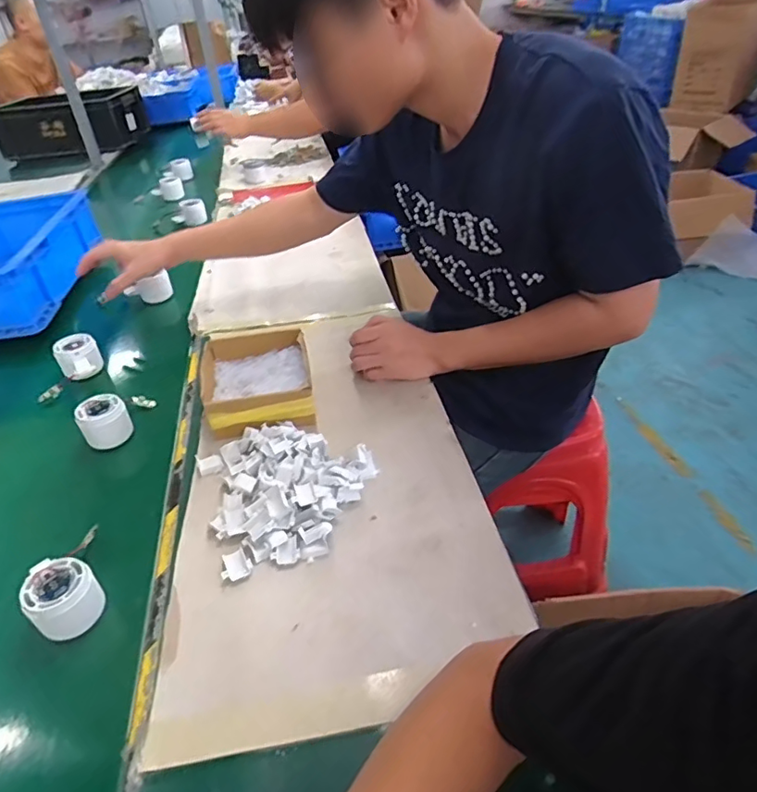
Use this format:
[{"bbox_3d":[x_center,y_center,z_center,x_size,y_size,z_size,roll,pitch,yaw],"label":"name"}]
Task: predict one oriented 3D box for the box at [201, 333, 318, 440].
[{"bbox_3d":[-0.168,-0.021,0.753,0.146,0.048,0.184,-11,37,-7],"label":"box"}]

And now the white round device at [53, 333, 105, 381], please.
[{"bbox_3d":[-0.463,-0.060,0.841,0.063,0.044,0.062,-28,43,-27],"label":"white round device"}]

